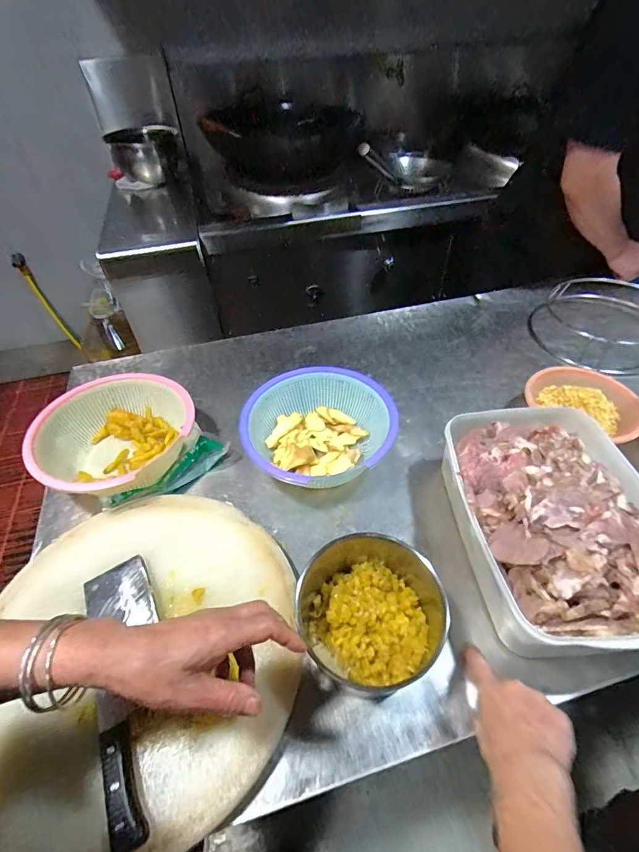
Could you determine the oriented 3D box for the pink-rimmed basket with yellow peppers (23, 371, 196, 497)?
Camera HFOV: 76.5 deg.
[{"bbox_3d":[-0.326,0.025,0.665,0.208,0.100,0.225,-1,48,2],"label":"pink-rimmed basket with yellow peppers"}]

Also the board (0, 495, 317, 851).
[{"bbox_3d":[-0.212,0.258,0.482,0.369,0.040,0.371,-1,48,2],"label":"board"}]

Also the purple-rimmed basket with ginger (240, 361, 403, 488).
[{"bbox_3d":[0.002,0.008,0.675,0.231,0.099,0.231,-1,48,2],"label":"purple-rimmed basket with ginger"}]

